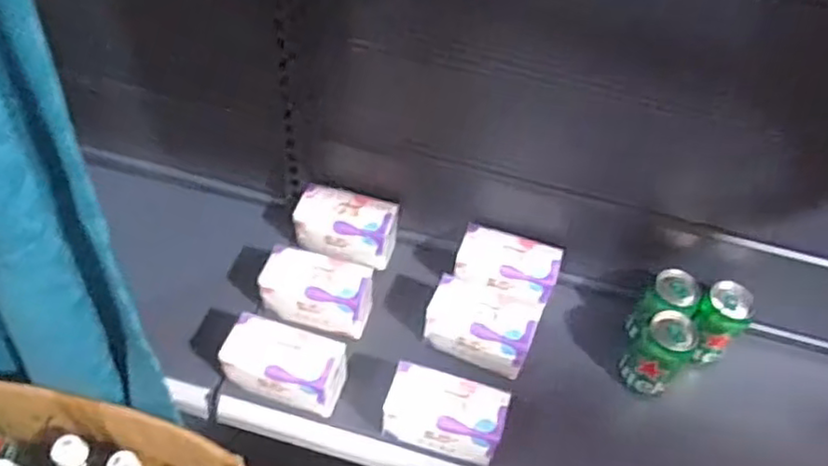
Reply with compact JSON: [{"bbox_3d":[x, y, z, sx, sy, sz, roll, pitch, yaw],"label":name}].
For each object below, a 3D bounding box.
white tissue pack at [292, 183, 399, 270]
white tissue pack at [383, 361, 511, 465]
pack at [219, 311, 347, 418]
[{"bbox_3d":[-0.092,-0.008,0.879,0.130,0.069,0.076,10,51,3],"label":"white tissue pack"},{"bbox_3d":[0.035,0.203,0.728,0.128,0.060,0.075,19,52,10],"label":"white tissue pack"},{"bbox_3d":[-0.149,0.150,0.745,0.130,0.094,0.067,15,52,7],"label":"pack"}]

